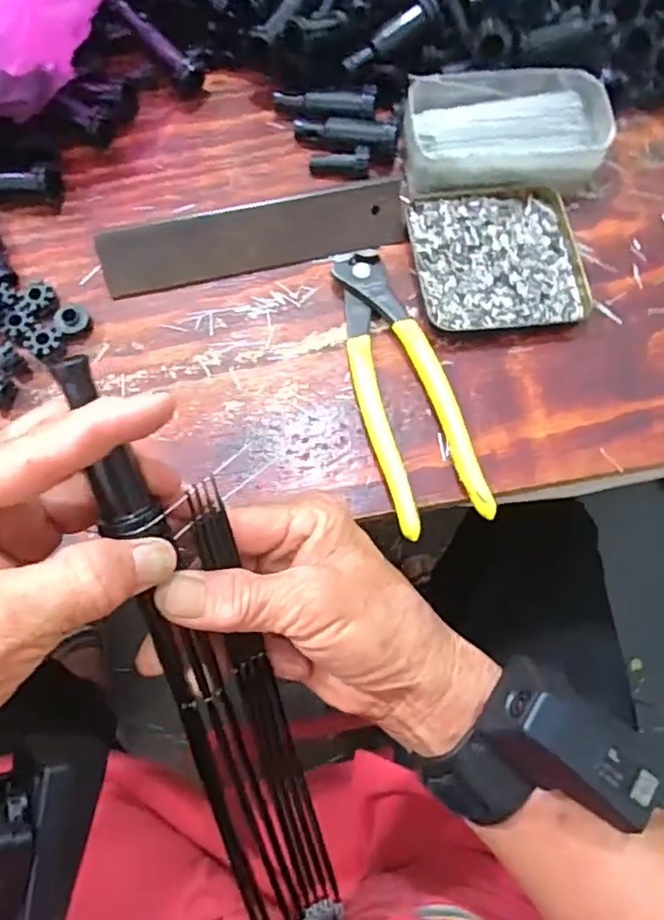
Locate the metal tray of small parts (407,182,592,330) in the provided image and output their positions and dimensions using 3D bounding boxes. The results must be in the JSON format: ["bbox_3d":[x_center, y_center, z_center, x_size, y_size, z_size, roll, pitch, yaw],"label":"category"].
[{"bbox_3d":[0.096,-0.120,0.363,0.093,0.011,0.092,-8,71,-5],"label":"metal tray of small parts"}]

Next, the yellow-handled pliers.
[{"bbox_3d":[0.036,-0.042,0.336,0.050,0.014,0.164,-15,72,-7],"label":"yellow-handled pliers"}]

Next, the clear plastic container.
[{"bbox_3d":[0.107,-0.200,0.375,0.122,0.033,0.067,-10,72,-5],"label":"clear plastic container"}]

